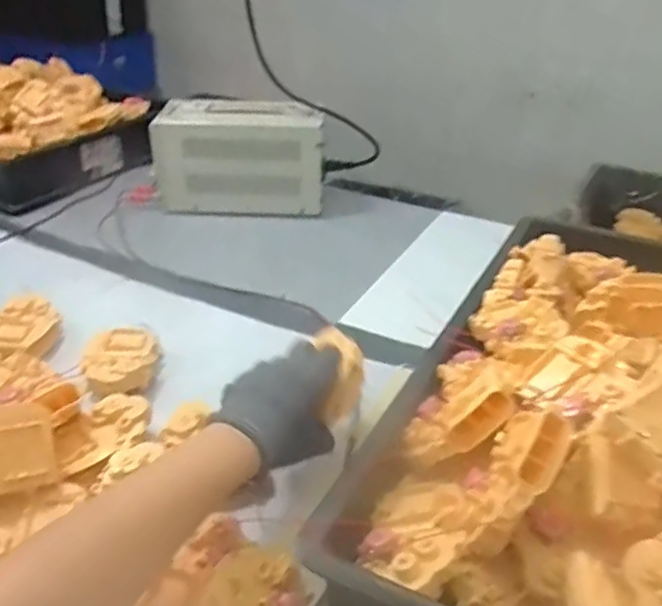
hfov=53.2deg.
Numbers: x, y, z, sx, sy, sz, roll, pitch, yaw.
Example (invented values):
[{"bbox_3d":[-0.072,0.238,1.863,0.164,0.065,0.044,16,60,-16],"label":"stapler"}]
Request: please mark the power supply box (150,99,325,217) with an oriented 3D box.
[{"bbox_3d":[-0.142,-0.217,1.027,0.255,0.161,0.079,4,32,3],"label":"power supply box"}]

